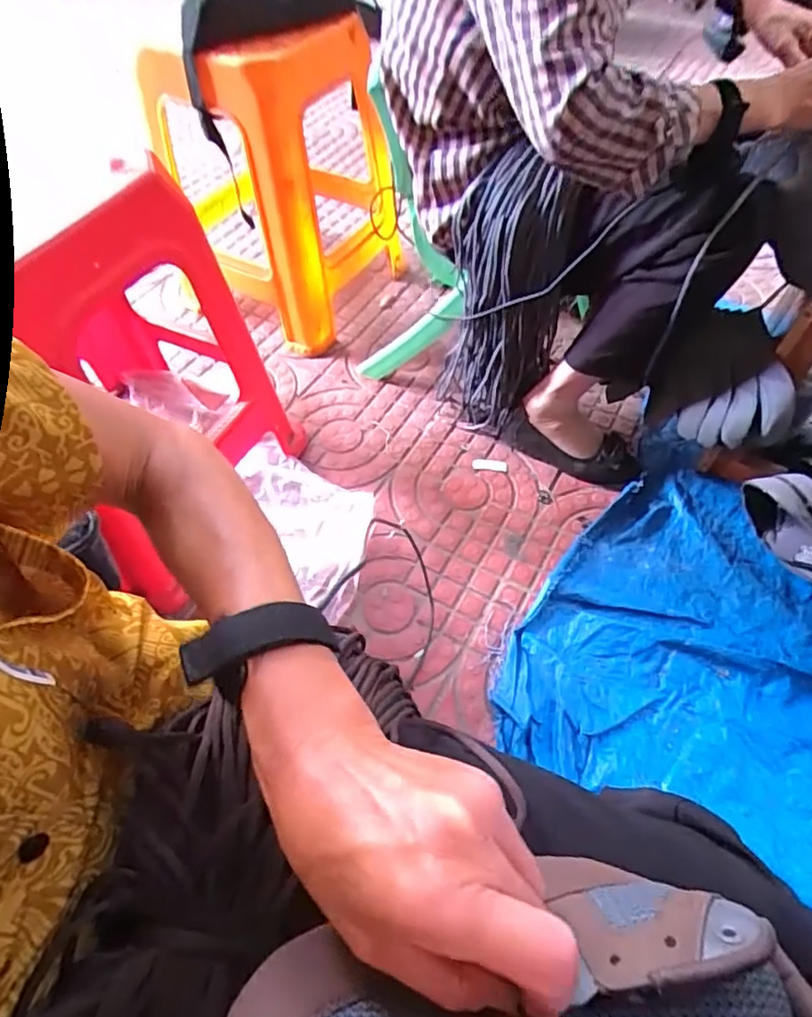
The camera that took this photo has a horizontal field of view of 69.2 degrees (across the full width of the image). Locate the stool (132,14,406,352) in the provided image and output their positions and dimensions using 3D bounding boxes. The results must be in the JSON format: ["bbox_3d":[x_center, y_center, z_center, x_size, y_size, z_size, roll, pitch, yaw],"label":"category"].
[{"bbox_3d":[-0.216,-0.604,1.078,0.310,0.478,0.330,37,65,23],"label":"stool"}]

